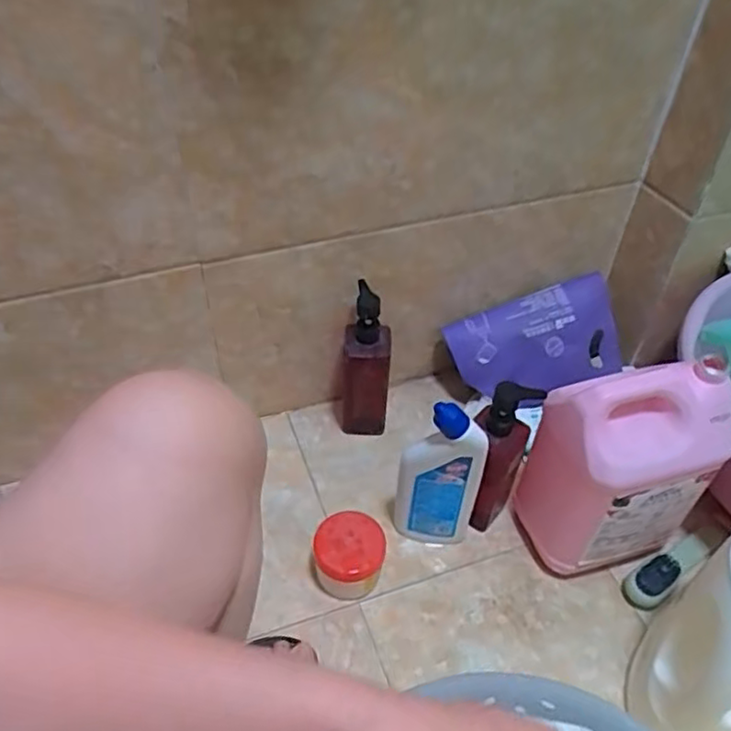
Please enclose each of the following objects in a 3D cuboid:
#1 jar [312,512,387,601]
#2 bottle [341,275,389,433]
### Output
[{"bbox_3d":[-0.017,0.197,0.680,0.069,0.065,0.064,1,46,-1],"label":"jar"},{"bbox_3d":[0.002,0.002,0.731,0.051,0.194,0.041,10,47,8],"label":"bottle"}]

